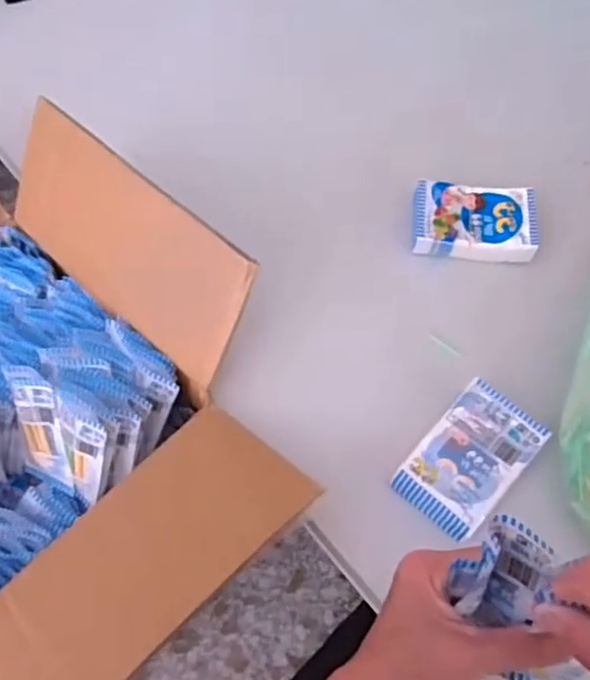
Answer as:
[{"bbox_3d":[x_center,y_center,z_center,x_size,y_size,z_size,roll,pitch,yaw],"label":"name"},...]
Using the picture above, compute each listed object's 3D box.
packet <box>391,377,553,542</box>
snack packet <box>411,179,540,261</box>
[{"bbox_3d":[0.128,0.086,0.494,0.066,0.013,0.107,39,70,17],"label":"packet"},{"bbox_3d":[0.158,-0.106,0.591,0.103,0.016,0.072,7,64,3],"label":"snack packet"}]

